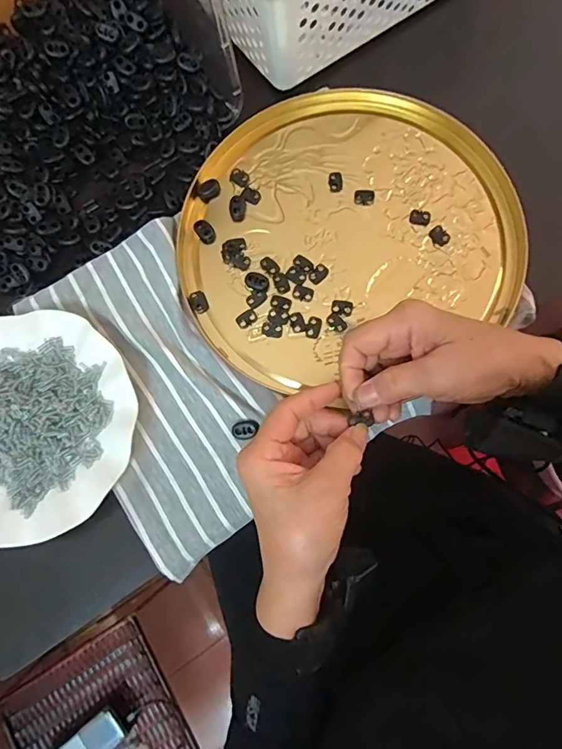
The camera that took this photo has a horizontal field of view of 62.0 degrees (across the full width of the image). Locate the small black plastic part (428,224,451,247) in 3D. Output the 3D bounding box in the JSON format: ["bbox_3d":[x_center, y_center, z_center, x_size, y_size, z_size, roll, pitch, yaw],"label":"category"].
[{"bbox_3d":[0.140,-0.122,0.412,0.015,0.004,0.018,-44,80,-7],"label":"small black plastic part"}]

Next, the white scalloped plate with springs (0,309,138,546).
[{"bbox_3d":[-0.210,0.041,0.386,0.175,0.017,0.178,0,78,2],"label":"white scalloped plate with springs"}]

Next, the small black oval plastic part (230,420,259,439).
[{"bbox_3d":[-0.030,0.045,0.386,0.023,0.009,0.015,-7,77,0],"label":"small black oval plastic part"}]

